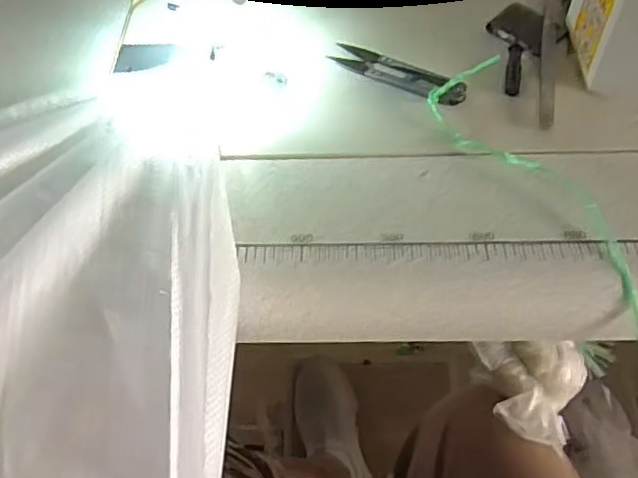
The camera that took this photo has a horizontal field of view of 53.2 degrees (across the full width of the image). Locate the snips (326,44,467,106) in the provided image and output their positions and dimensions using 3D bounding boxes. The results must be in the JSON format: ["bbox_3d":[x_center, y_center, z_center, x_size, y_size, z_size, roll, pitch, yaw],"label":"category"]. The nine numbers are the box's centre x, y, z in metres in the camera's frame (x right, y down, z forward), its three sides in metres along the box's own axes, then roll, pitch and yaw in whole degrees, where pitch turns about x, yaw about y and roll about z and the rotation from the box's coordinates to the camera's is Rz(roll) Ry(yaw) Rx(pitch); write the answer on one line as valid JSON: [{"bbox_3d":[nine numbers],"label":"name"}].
[{"bbox_3d":[0.052,-0.114,0.427,0.096,0.010,0.025,29,59,21],"label":"snips"}]

